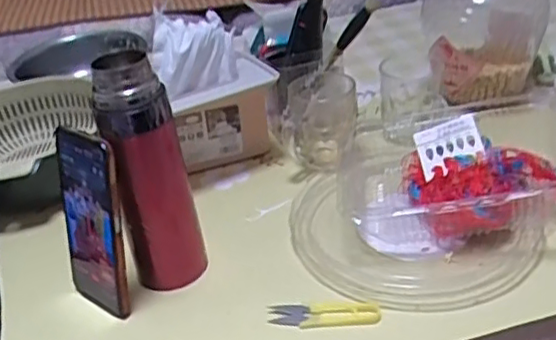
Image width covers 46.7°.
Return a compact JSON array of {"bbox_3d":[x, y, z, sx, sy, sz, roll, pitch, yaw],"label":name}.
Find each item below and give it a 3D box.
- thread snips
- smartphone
[{"bbox_3d":[0.039,0.124,0.547,0.092,0.008,0.023,-2,32,7],"label":"thread snips"},{"bbox_3d":[-0.162,0.047,0.561,0.077,0.164,0.008,16,27,37],"label":"smartphone"}]

